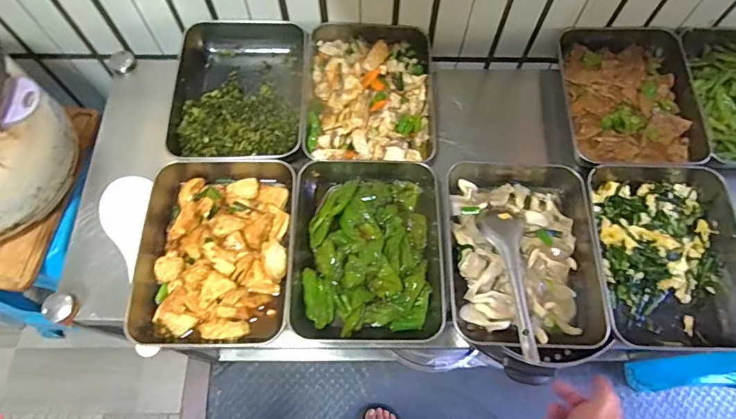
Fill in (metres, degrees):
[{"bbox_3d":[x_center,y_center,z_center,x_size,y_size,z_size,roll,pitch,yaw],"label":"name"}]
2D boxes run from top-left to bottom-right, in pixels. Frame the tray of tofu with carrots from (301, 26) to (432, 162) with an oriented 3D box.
[{"bbox_3d":[0.002,-0.187,0.713,0.189,0.038,0.235,2,67,0],"label":"tray of tofu with carrots"}]

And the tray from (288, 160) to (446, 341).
[{"bbox_3d":[0.001,0.061,0.658,0.201,0.077,0.253,0,67,-1],"label":"tray"}]

